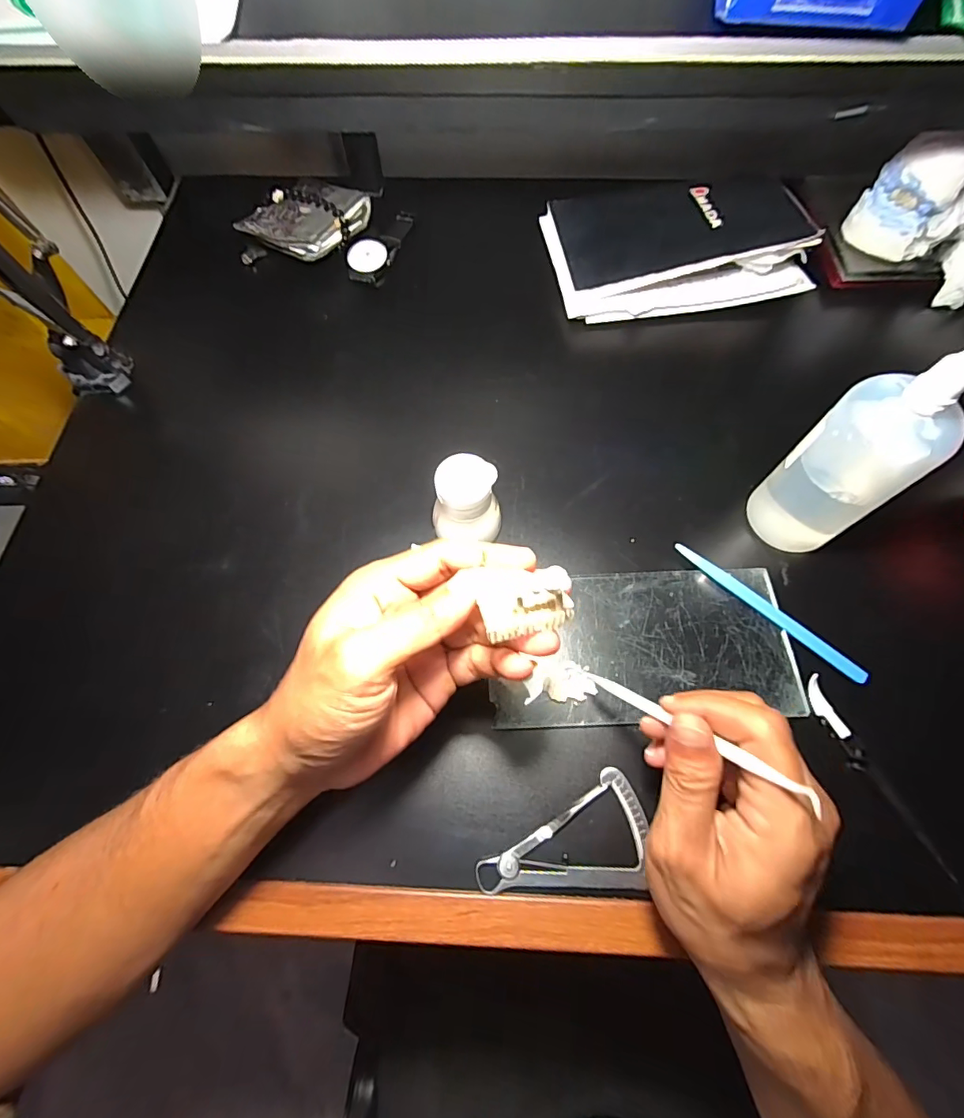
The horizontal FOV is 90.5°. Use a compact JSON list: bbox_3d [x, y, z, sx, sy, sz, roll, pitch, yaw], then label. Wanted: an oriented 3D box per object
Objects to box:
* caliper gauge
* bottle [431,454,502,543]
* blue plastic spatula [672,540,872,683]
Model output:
[{"bbox_3d":[0.053,0.174,0.274,0.101,0.009,0.057,-30,71,-11],"label":"caliper gauge"},{"bbox_3d":[-0.011,-0.037,0.336,0.045,0.068,0.043,0,68,0],"label":"bottle"},{"bbox_3d":[0.194,0.034,0.327,0.138,0.007,0.012,41,73,15],"label":"blue plastic spatula"}]

